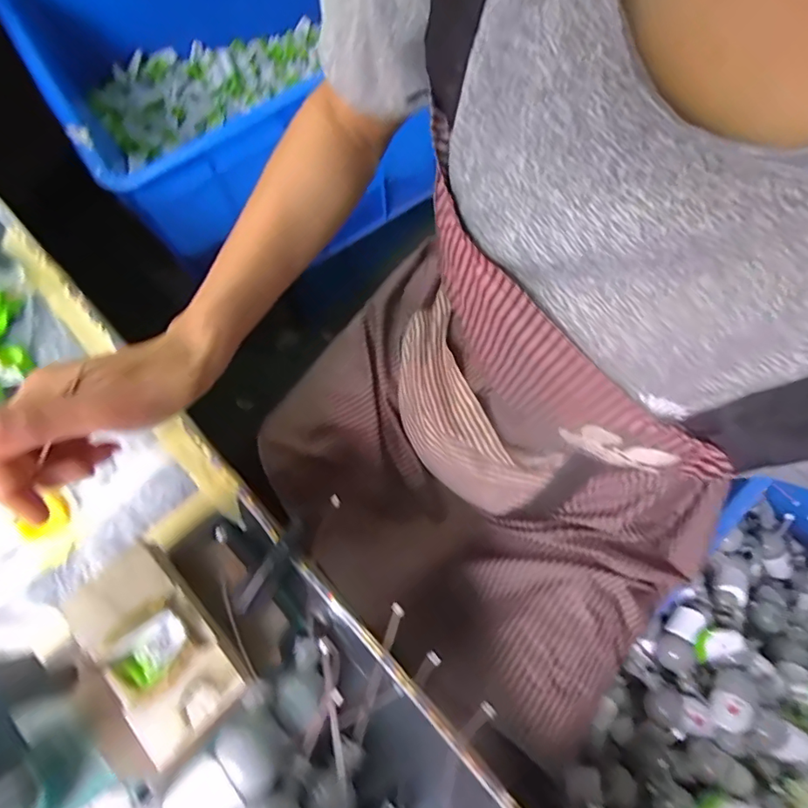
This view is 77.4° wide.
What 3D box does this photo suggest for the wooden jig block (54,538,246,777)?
[{"bbox_3d":[-0.147,0.141,0.294,0.060,0.016,0.109,-39,75,-10],"label":"wooden jig block"}]

